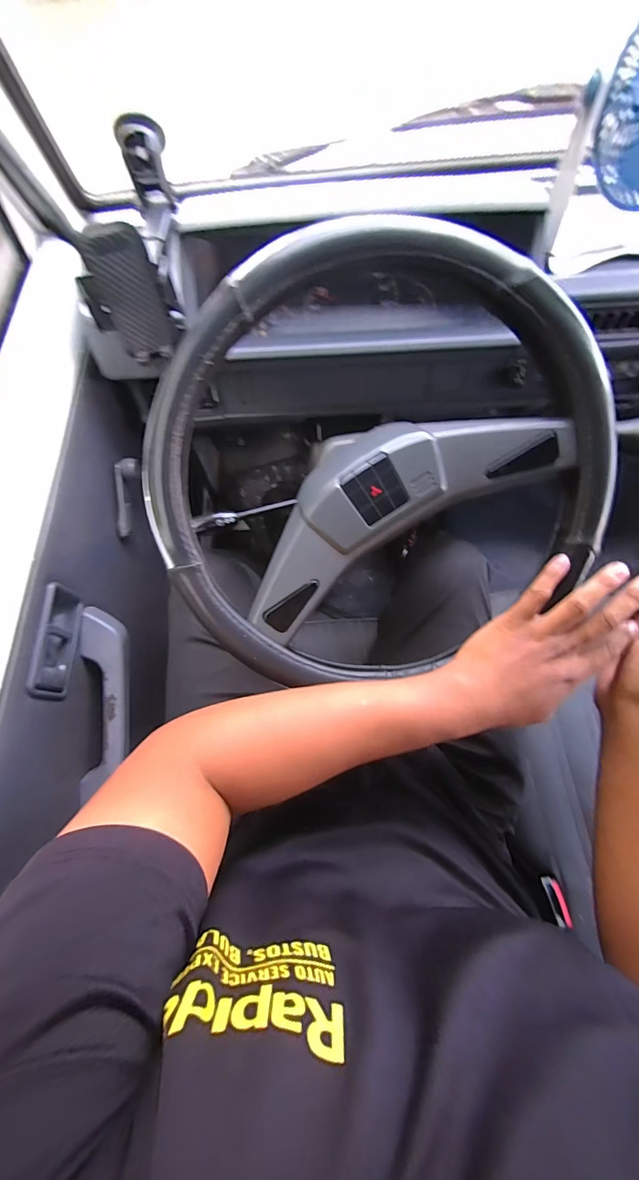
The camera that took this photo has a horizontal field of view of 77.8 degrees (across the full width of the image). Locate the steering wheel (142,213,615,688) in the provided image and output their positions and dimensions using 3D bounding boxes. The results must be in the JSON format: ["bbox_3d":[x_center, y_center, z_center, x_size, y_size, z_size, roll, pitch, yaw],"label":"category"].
[{"bbox_3d":[0.046,-0.103,0.388,0.399,0.134,0.381,-19,100,4],"label":"steering wheel"}]

